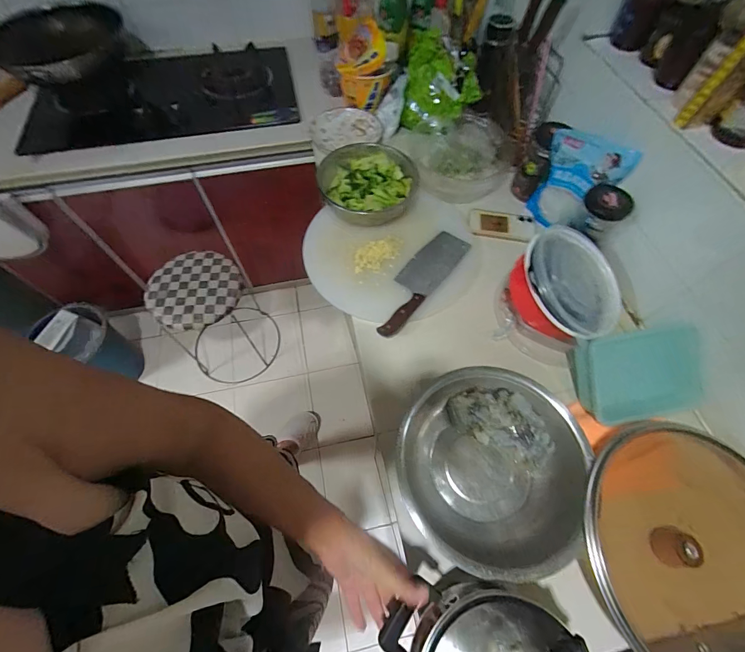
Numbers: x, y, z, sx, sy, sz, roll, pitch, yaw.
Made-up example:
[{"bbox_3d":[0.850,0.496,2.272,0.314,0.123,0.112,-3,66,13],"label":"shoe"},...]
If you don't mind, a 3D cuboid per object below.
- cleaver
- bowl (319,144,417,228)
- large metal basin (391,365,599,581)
[{"bbox_3d":[0.093,-0.095,0.702,0.076,0.020,0.291,35,67,16],"label":"cleaver"},{"bbox_3d":[-0.012,-0.318,0.792,0.219,0.076,0.212,0,62,-1],"label":"bowl"},{"bbox_3d":[0.176,0.213,0.531,0.264,0.096,0.267,0,62,-1],"label":"large metal basin"}]

